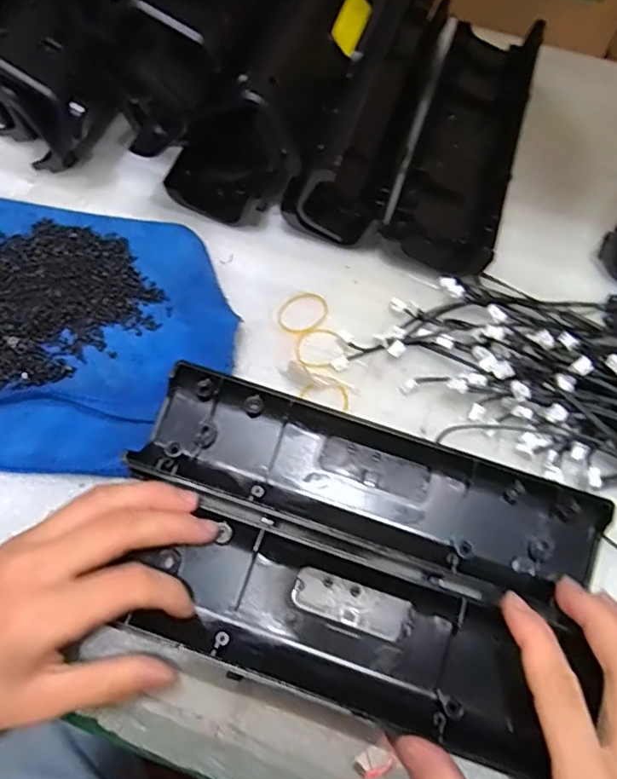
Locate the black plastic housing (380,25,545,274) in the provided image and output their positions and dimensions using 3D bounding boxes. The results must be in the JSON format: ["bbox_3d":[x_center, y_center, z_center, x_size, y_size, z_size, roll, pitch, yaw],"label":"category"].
[{"bbox_3d":[0.113,-0.184,0.437,0.072,0.034,0.237,16,65,5],"label":"black plastic housing"}]

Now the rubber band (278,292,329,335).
[{"bbox_3d":[-0.003,-0.049,0.385,0.026,0.004,0.034,38,69,14],"label":"rubber band"}]

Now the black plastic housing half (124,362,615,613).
[{"bbox_3d":[0.033,0.052,0.325,0.242,0.034,0.071,17,65,4],"label":"black plastic housing half"}]

